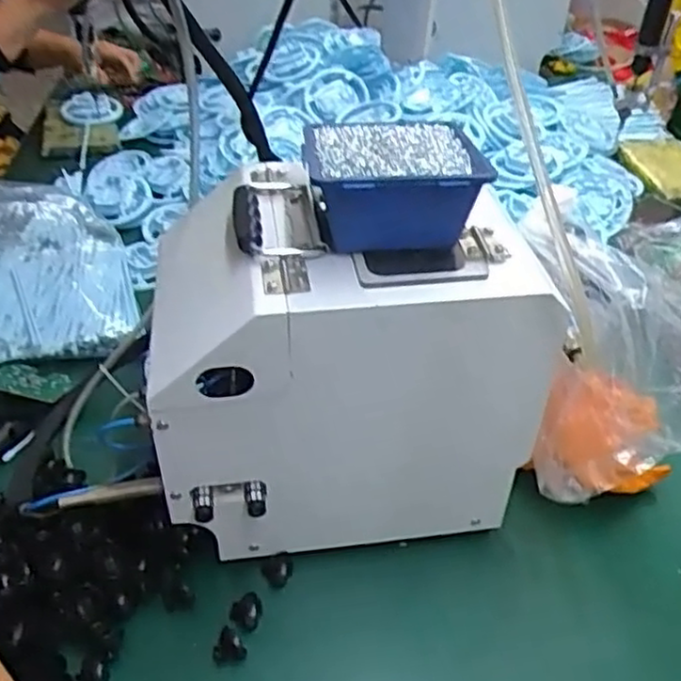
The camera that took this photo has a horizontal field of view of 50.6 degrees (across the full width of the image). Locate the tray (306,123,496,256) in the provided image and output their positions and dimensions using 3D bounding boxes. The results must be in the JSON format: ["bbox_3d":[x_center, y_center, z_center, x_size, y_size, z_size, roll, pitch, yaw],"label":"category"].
[{"bbox_3d":[0.035,-0.115,0.519,0.120,0.063,0.130,-4,40,-5],"label":"tray"}]

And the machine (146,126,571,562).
[{"bbox_3d":[-0.012,0.001,0.608,0.295,0.342,0.219,-8,41,-11],"label":"machine"}]

